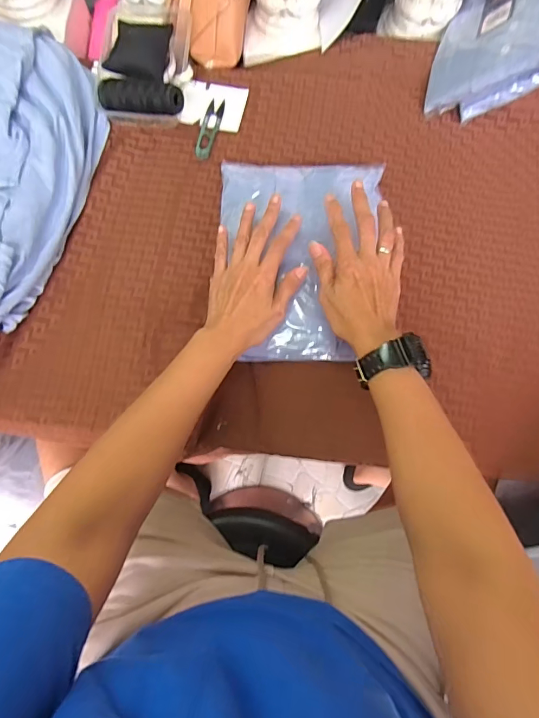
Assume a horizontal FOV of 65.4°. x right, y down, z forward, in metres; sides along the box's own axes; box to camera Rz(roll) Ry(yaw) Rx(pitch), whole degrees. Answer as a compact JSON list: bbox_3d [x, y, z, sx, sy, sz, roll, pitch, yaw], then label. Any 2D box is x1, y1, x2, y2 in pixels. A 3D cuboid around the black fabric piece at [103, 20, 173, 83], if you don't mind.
[{"bbox_3d":[-0.180,-0.425,0.579,0.076,0.011,0.087,10,85,-10],"label":"black fabric piece"}]

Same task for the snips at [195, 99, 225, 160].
[{"bbox_3d":[-0.084,-0.324,0.588,0.024,0.006,0.101,13,72,4],"label":"snips"}]

